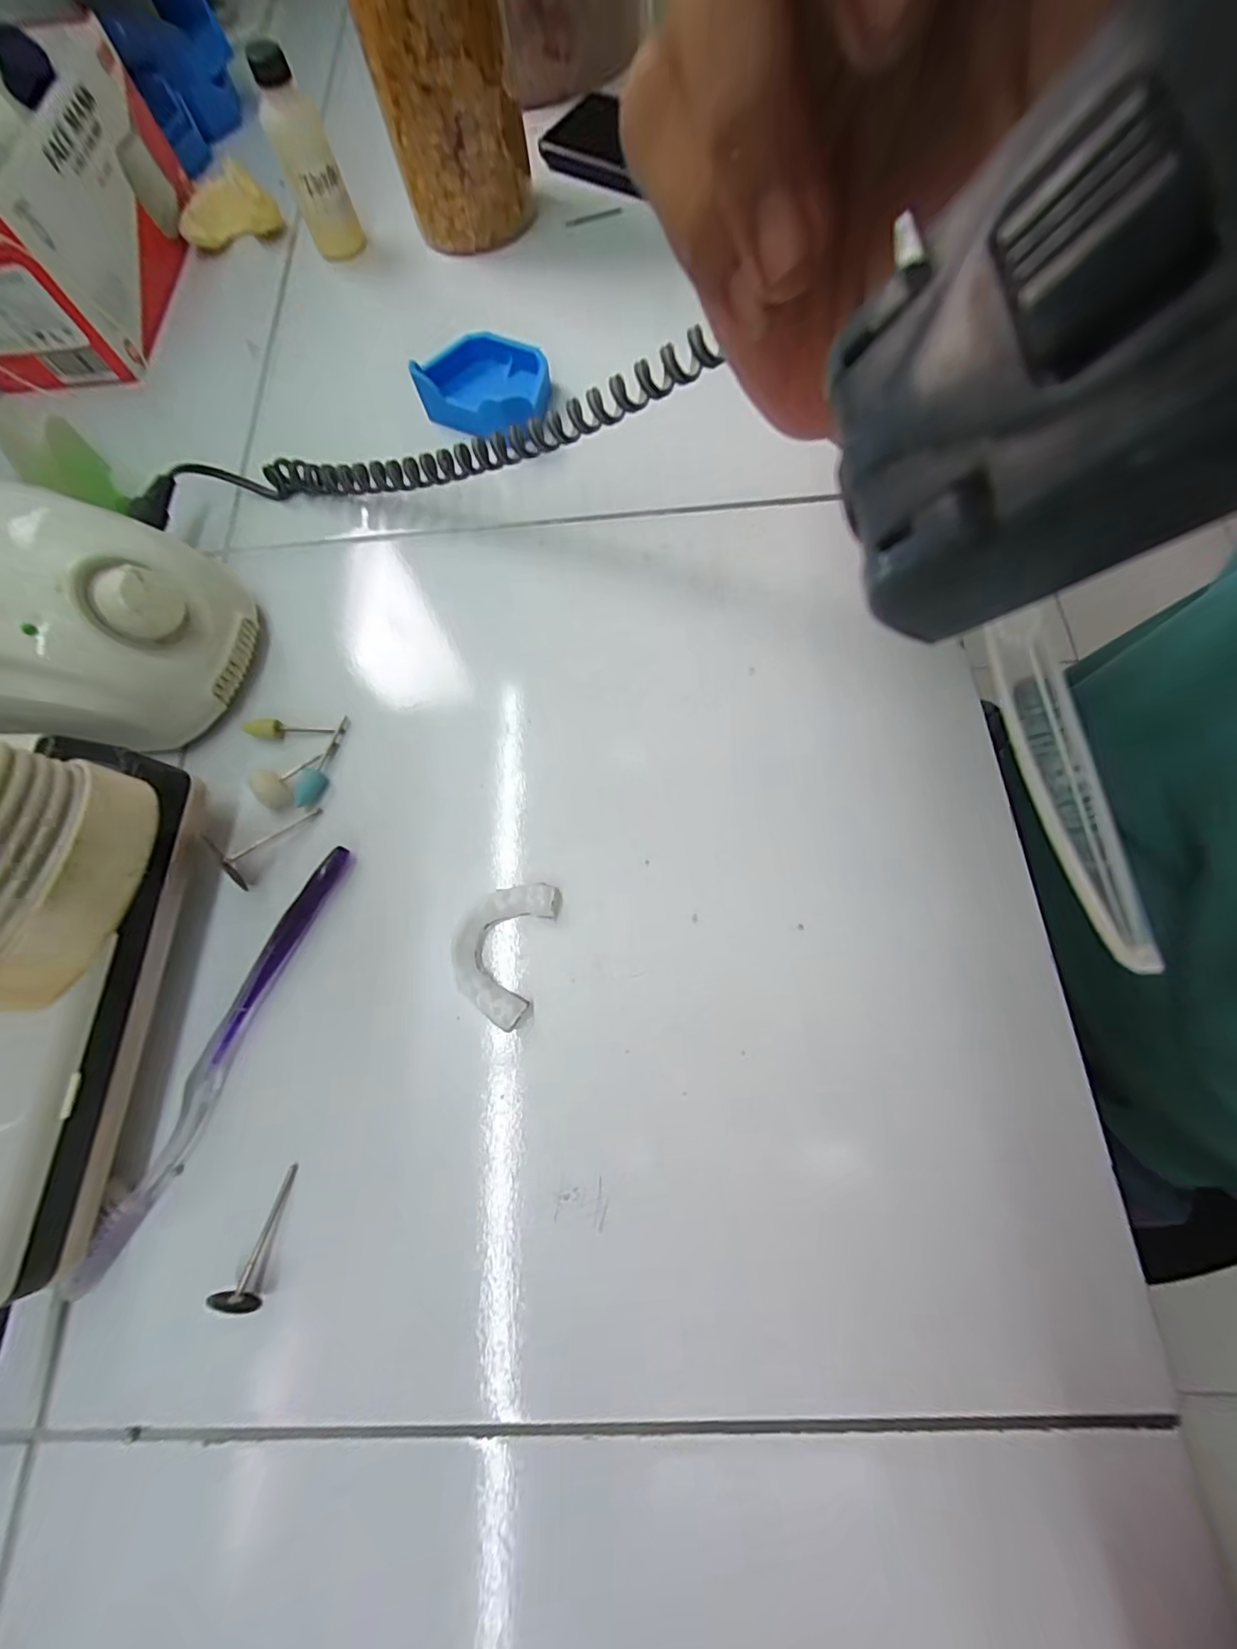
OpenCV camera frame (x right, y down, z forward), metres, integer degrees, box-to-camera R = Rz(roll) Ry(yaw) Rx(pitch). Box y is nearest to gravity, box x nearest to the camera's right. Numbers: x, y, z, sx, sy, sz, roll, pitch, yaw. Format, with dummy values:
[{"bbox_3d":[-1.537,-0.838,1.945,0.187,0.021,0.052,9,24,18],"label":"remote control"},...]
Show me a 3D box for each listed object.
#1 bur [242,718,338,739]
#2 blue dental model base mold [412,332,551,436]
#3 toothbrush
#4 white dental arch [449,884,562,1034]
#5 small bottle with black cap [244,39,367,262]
[{"bbox_3d":[-0.167,-0.048,0.266,0.043,0.007,0.008,-1,73,-12],"label":"bur"},{"bbox_3d":[-0.080,-0.266,0.316,0.077,0.023,0.062,-2,73,2],"label":"blue dental model base mold"},{"bbox_3d":[-0.165,0.094,0.222,0.013,0.013,0.183,23,76,9],"label":"toothbrush"},{"bbox_3d":[-0.052,0.052,0.227,0.039,0.009,0.060,15,75,7],"label":"white dental arch"},{"bbox_3d":[-0.205,-0.438,0.344,0.035,0.084,0.030,-27,74,-5],"label":"small bottle with black cap"}]

